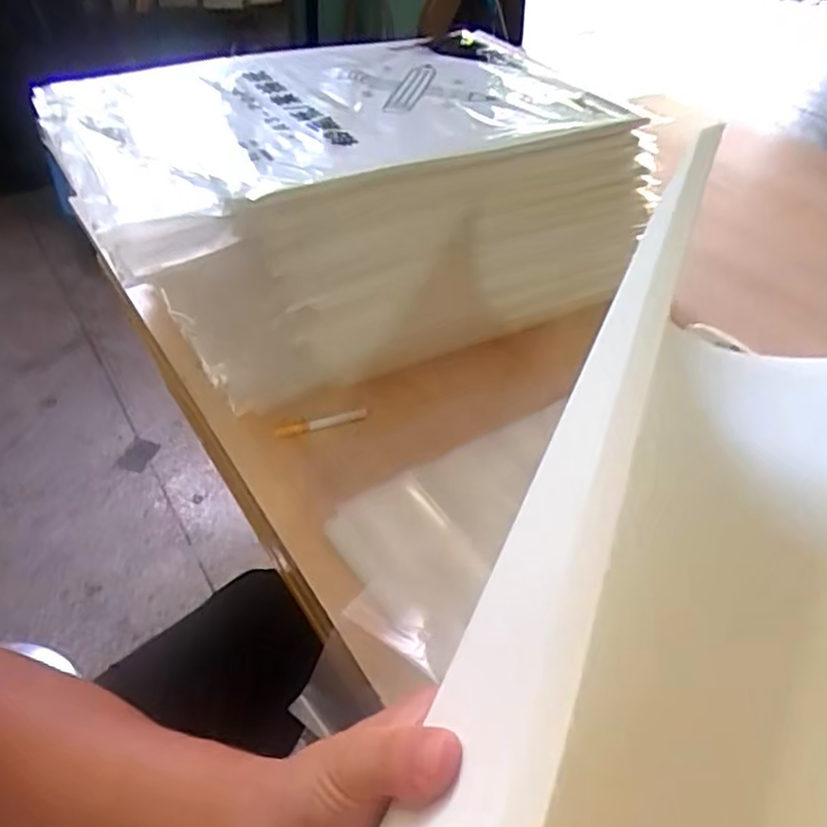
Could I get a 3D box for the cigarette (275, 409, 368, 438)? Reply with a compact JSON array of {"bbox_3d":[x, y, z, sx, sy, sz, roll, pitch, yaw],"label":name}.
[{"bbox_3d":[-0.082,0.007,0.588,0.080,0.010,0.011,-11,46,-18],"label":"cigarette"}]

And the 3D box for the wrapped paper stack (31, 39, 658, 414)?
[{"bbox_3d":[-0.057,-0.227,0.677,0.514,0.182,0.339,-23,50,-27],"label":"wrapped paper stack"}]

